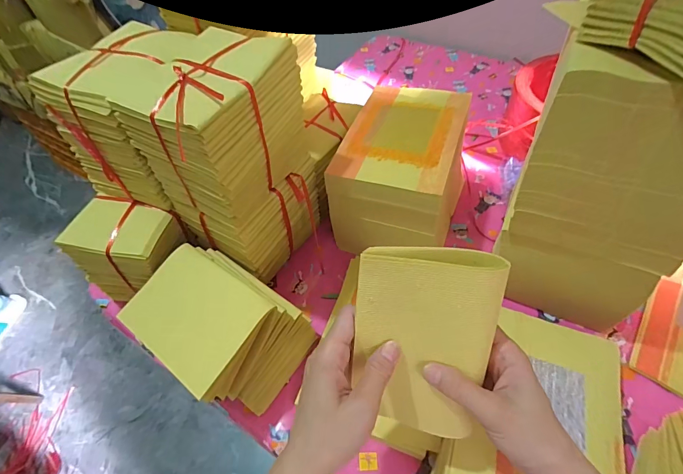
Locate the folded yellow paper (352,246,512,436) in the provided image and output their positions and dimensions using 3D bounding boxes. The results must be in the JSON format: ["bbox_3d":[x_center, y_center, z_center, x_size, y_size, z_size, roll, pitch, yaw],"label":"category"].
[{"bbox_3d":[0.065,0.086,0.285,0.105,0.171,0.015,6,24,7],"label":"folded yellow paper"}]

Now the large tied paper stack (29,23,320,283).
[{"bbox_3d":[-0.185,-0.100,0.491,0.252,0.286,0.163,17,56,16],"label":"large tied paper stack"}]

